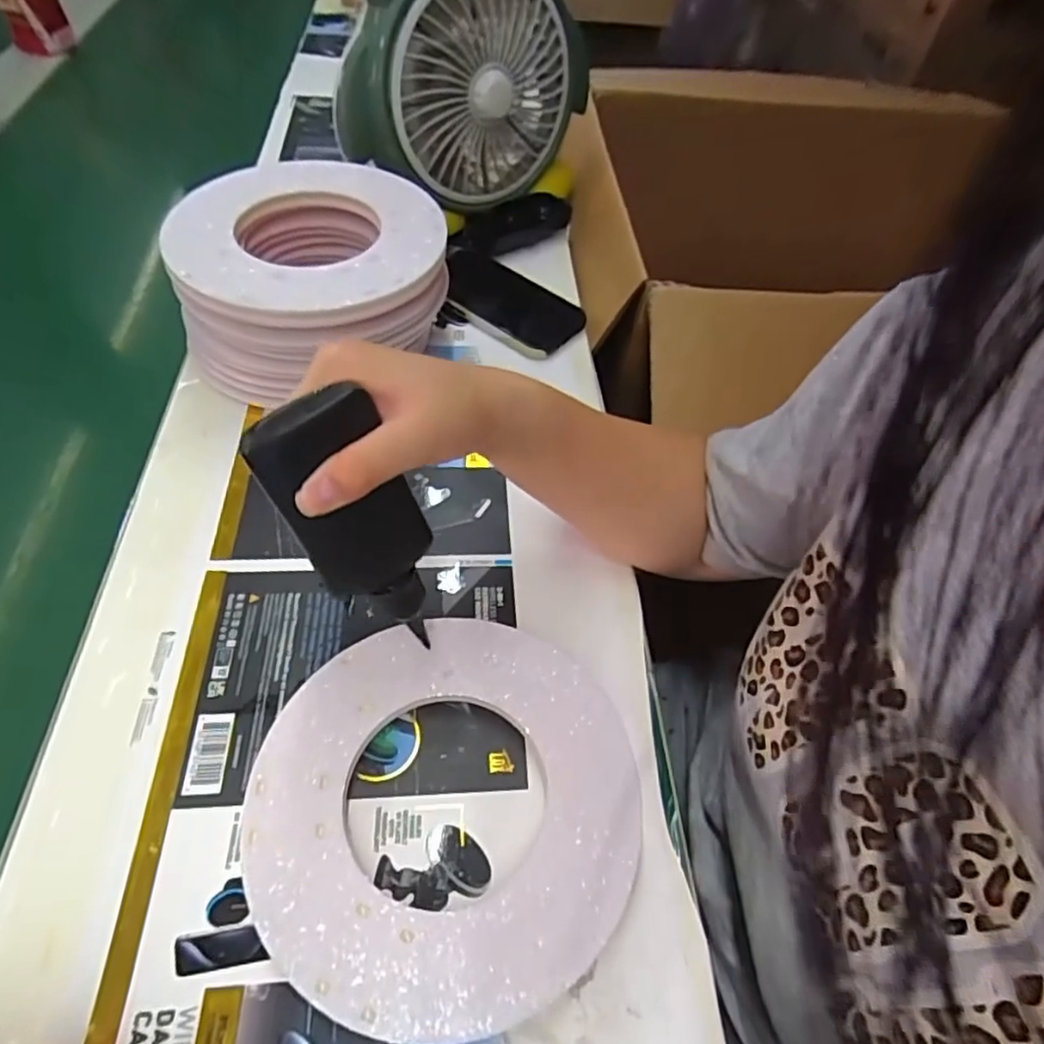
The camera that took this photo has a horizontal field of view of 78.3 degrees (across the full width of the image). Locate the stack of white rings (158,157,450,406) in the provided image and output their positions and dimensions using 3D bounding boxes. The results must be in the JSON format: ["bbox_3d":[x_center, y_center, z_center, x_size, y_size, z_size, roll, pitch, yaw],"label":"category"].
[{"bbox_3d":[-0.158,-0.177,0.505,0.193,0.124,0.183,-9,54,-12],"label":"stack of white rings"}]

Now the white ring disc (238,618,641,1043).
[{"bbox_3d":[-0.038,0.143,0.332,0.191,0.021,0.186,3,53,-3],"label":"white ring disc"}]

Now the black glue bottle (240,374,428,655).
[{"bbox_3d":[-0.072,0.001,0.289,0.028,0.119,0.050,8,48,32],"label":"black glue bottle"}]

